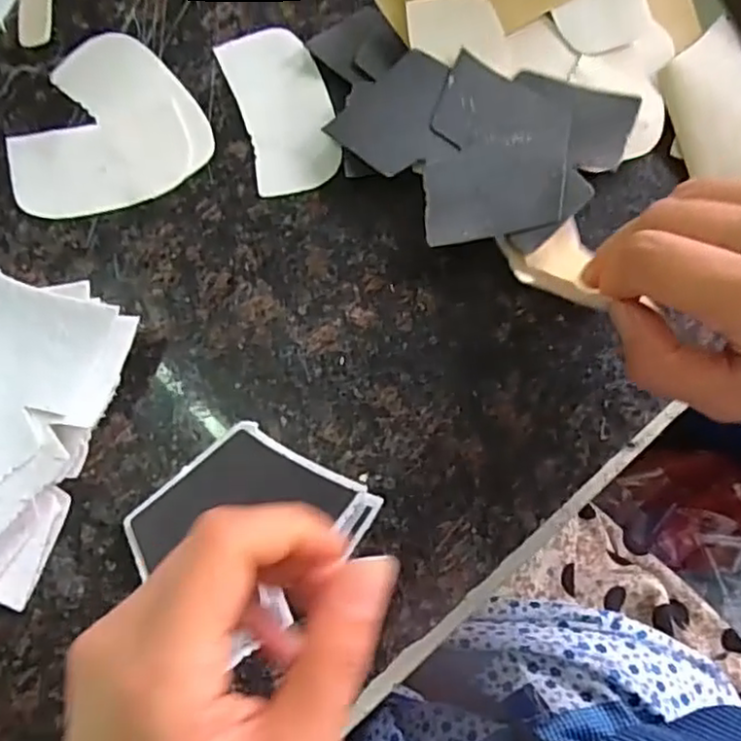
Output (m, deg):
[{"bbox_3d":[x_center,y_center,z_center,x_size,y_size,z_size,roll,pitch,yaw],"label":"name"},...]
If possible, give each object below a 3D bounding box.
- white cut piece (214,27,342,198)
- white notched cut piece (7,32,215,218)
[{"bbox_3d":[-0.043,-0.130,0.330,0.045,0.004,0.085,-18,82,-2],"label":"white cut piece"},{"bbox_3d":[-0.133,-0.116,0.324,0.092,0.006,0.083,-31,84,-5],"label":"white notched cut piece"}]

